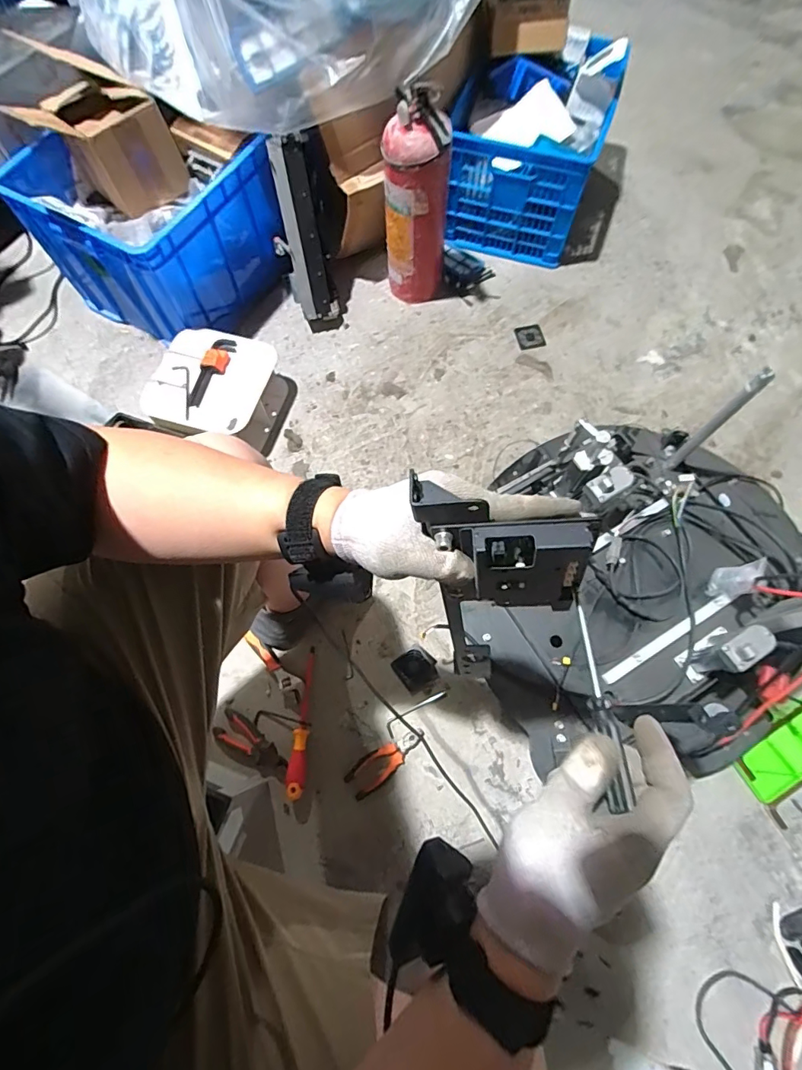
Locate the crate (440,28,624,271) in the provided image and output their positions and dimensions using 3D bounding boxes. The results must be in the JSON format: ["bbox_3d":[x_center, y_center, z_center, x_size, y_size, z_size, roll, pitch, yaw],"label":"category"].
[{"bbox_3d":[0.315,-0.971,1.190,0.347,0.289,0.415,13,71,5],"label":"crate"}]

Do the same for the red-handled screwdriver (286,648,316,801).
[{"bbox_3d":[-0.181,0.337,0.855,0.026,0.041,0.252,2,70,1],"label":"red-handled screwdriver"}]

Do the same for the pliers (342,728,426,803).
[{"bbox_3d":[-0.026,0.400,0.839,0.153,0.013,0.055,-38,75,-13],"label":"pliers"}]

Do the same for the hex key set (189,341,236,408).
[{"bbox_3d":[-0.405,-0.348,1.005,0.050,0.037,0.183,15,71,5],"label":"hex key set"}]

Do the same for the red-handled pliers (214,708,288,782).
[{"bbox_3d":[-0.268,0.380,0.845,0.150,0.021,0.053,32,73,11],"label":"red-handled pliers"}]

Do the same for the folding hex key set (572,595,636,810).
[{"bbox_3d":[0.130,0.101,0.308,0.015,0.014,0.133,-3,63,-1],"label":"folding hex key set"}]

